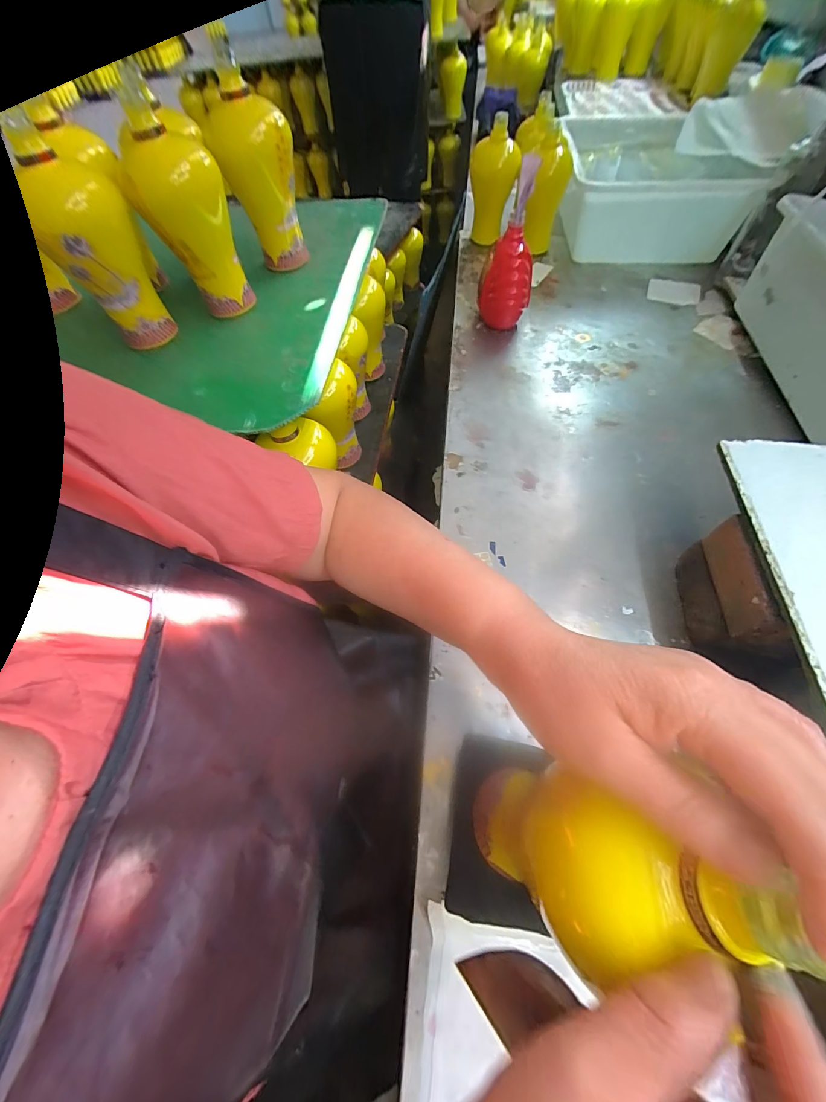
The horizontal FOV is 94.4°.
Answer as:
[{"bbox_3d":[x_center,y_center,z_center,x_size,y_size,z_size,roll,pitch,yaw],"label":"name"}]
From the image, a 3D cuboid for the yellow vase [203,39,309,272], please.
[{"bbox_3d":[-0.188,-0.456,0.469,0.079,0.190,0.100,-22,61,-10],"label":"yellow vase"}]

